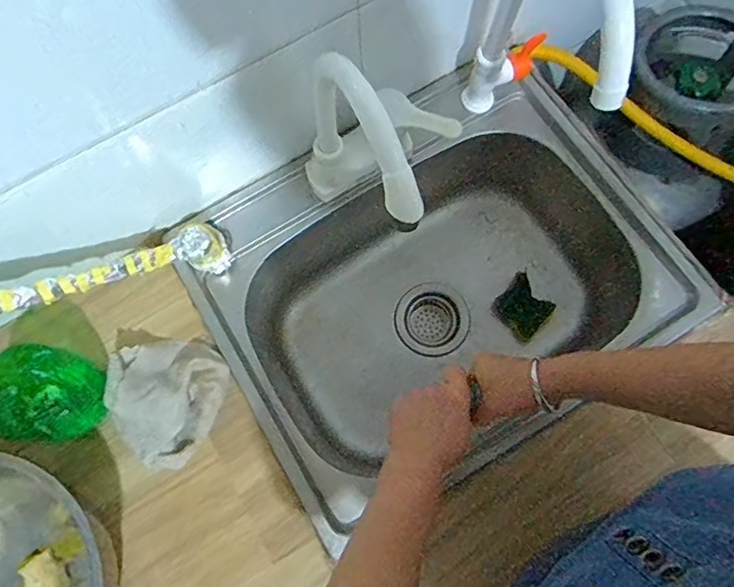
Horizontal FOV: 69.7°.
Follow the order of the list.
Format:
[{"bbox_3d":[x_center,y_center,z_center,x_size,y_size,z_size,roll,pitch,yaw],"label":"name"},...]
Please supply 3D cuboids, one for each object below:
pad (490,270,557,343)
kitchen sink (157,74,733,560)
[{"bbox_3d":[0.227,0.022,0.771,0.078,0.012,0.075,47,121,9],"label":"pad"},{"bbox_3d":[0.084,-0.003,0.713,0.526,0.189,0.419,-31,76,-7],"label":"kitchen sink"}]

